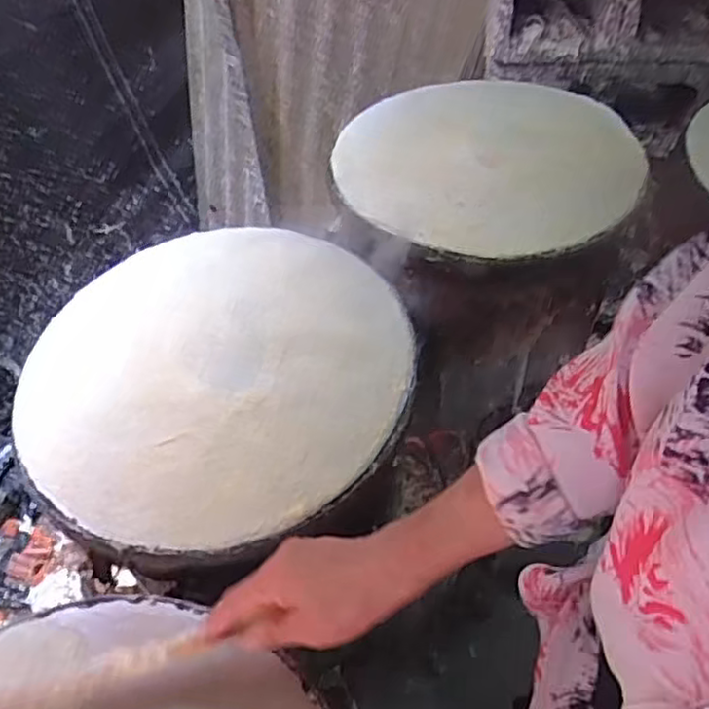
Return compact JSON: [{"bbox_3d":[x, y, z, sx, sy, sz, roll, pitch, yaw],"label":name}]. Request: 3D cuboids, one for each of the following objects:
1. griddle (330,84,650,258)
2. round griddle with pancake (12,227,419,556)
[{"bbox_3d":[0.179,-0.260,0.888,0.423,0.034,0.358,-21,49,-18],"label":"griddle"},{"bbox_3d":[-0.140,0.013,0.680,0.369,0.061,0.356,-2,51,2],"label":"round griddle with pancake"}]

